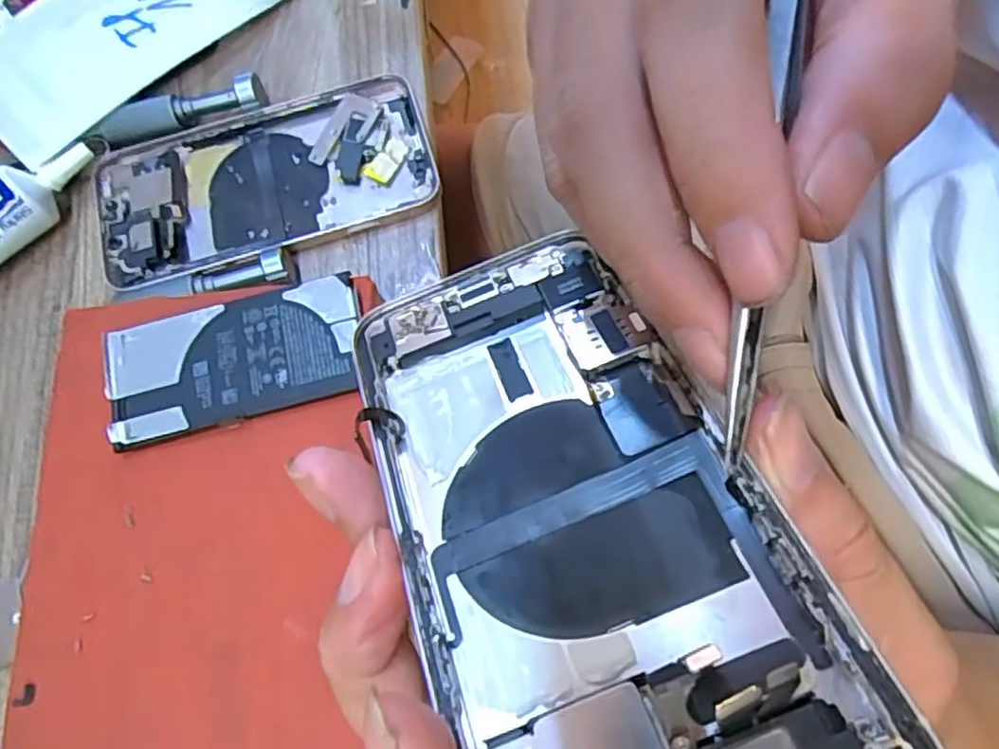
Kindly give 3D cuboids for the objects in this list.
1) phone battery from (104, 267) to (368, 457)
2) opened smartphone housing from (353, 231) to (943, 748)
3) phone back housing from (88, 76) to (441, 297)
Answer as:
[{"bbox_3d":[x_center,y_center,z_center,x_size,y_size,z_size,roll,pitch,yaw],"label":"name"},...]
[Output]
[{"bbox_3d":[-0.090,-0.006,0.238,0.086,0.005,0.043,-14,70,1],"label":"phone battery"},{"bbox_3d":[0.013,0.026,0.144,0.069,0.011,0.143,-20,49,-5],"label":"opened smartphone housing"},{"bbox_3d":[-0.104,-0.085,0.308,0.144,0.012,0.070,-17,70,-1],"label":"phone back housing"}]

